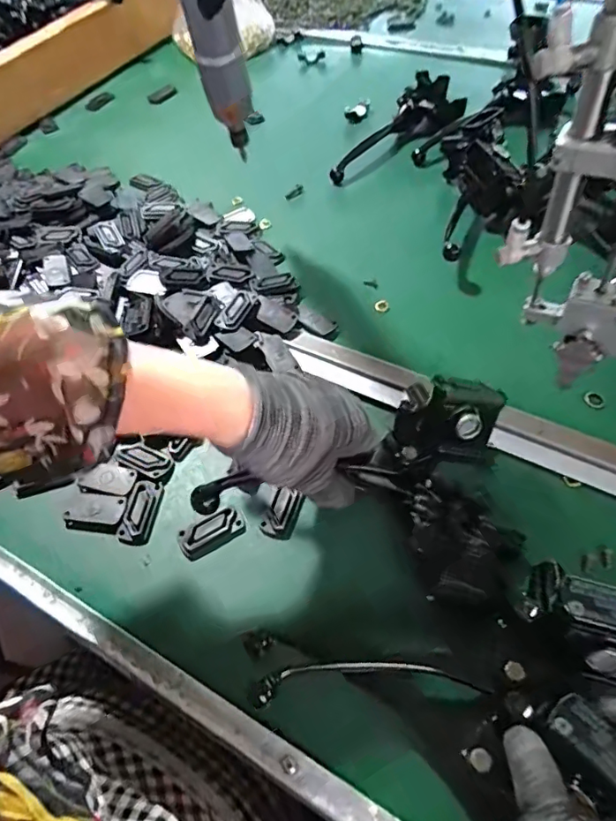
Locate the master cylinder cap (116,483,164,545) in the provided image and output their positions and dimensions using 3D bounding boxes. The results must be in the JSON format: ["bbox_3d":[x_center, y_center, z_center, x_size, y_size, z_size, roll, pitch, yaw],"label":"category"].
[{"bbox_3d":[-0.128,0.077,0.397,0.025,0.004,0.049,5,57,8],"label":"master cylinder cap"}]

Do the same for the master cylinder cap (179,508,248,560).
[{"bbox_3d":[-0.070,0.090,0.384,0.048,0.009,0.024,-24,58,-11],"label":"master cylinder cap"}]

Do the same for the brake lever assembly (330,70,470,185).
[{"bbox_3d":[0.110,-0.340,0.629,0.072,0.055,0.193,34,65,24],"label":"brake lever assembly"}]

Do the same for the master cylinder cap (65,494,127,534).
[{"bbox_3d":[-0.165,0.079,0.400,0.051,0.006,0.028,4,57,7],"label":"master cylinder cap"}]

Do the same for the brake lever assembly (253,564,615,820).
[{"bbox_3d":[0.080,0.130,0.281,0.184,0.055,0.114,17,57,16],"label":"brake lever assembly"}]

